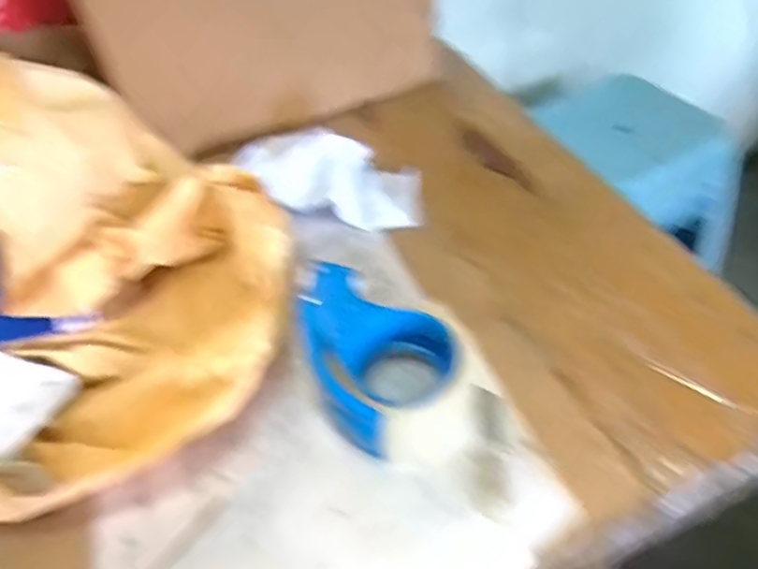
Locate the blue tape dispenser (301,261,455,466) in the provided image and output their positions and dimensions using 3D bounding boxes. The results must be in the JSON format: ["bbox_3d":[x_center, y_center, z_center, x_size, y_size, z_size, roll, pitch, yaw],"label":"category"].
[{"bbox_3d":[-0.011,0.050,0.495,0.092,0.056,0.153,-33,54,-21],"label":"blue tape dispenser"}]

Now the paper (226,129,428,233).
[{"bbox_3d":[-0.052,-0.120,0.663,0.185,0.041,0.153,2,49,8],"label":"paper"}]

